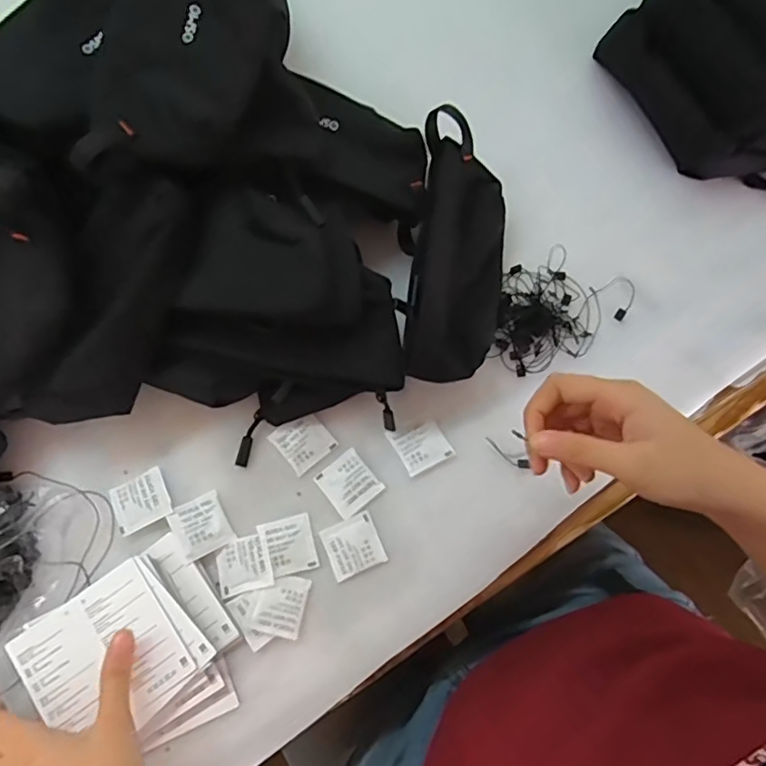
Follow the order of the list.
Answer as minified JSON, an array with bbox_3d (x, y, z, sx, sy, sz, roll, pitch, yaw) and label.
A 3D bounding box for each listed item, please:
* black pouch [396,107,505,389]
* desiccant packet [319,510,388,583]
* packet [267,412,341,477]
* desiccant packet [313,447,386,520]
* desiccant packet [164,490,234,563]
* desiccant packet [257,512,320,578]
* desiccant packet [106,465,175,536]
[{"bbox_3d":[0.059,-0.099,0.459,0.092,0.039,0.208,21,72,-38],"label":"black pouch"},{"bbox_3d":[-0.023,0.123,0.433,0.041,0.004,0.039,-24,77,-5],"label":"desiccant packet"},{"bbox_3d":[-0.063,0.046,0.450,0.039,0.004,0.040,-38,79,-9],"label":"packet"},{"bbox_3d":[-0.026,0.077,0.441,0.039,0.004,0.041,-38,79,-8],"label":"desiccant packet"},{"bbox_3d":[-0.137,0.108,0.431,0.037,0.009,0.042,-28,78,-6],"label":"desiccant packet"},{"bbox_3d":[-0.071,0.123,0.433,0.038,0.007,0.041,-15,77,-3],"label":"desiccant packet"},{"bbox_3d":[-0.185,0.090,0.439,0.043,0.008,0.039,-25,78,-6],"label":"desiccant packet"}]

